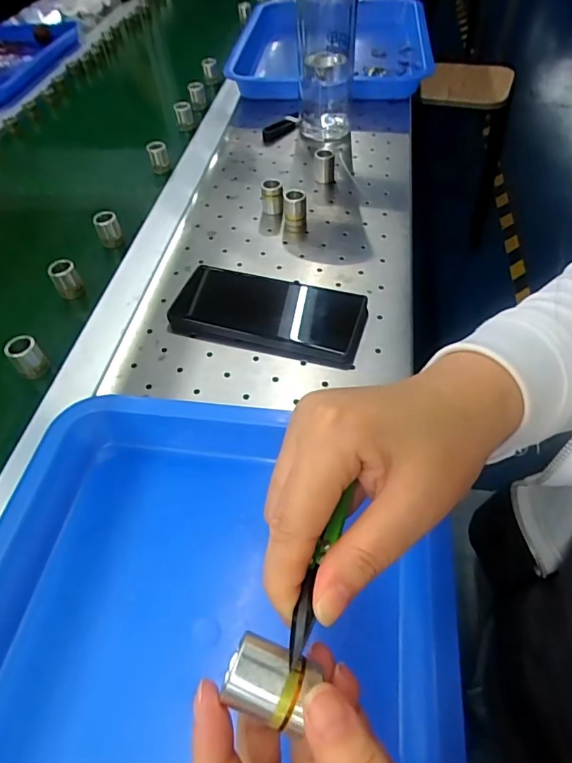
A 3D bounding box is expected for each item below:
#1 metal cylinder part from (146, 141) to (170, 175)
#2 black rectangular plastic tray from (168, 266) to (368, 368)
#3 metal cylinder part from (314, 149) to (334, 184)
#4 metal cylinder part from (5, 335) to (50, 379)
[{"bbox_3d":[-0.159,-0.280,0.606,0.022,0.036,0.021,-18,53,-10],"label":"metal cylinder part"},{"bbox_3d":[-0.014,-0.063,0.423,0.161,0.018,0.077,14,54,15],"label":"black rectangular plastic tray"},{"bbox_3d":[0.044,-0.247,0.560,0.020,0.034,0.020,-6,51,-1],"label":"metal cylinder part"},{"bbox_3d":[-0.214,-0.019,0.404,0.024,0.038,0.019,-34,57,-21],"label":"metal cylinder part"}]

